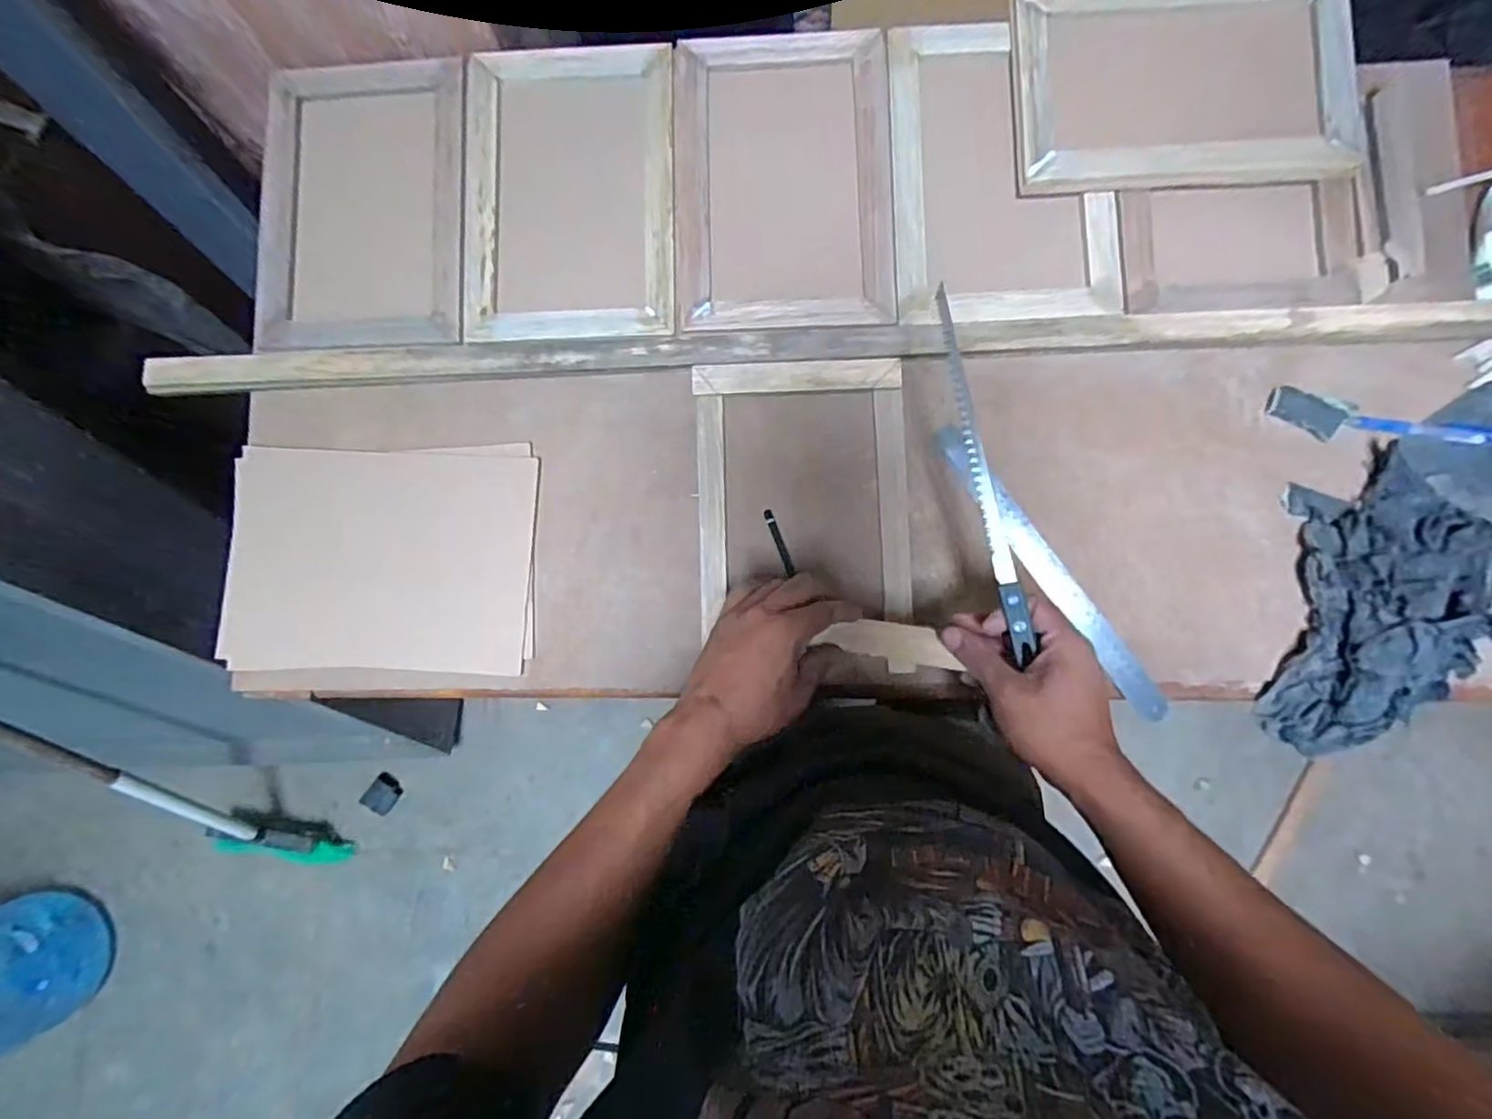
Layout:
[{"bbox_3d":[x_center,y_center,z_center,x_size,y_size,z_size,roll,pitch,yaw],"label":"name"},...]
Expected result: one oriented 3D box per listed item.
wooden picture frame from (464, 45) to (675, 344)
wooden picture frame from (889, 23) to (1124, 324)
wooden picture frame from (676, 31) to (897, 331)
[{"bbox_3d":[-0.176,-0.361,0.641,0.206,0.022,0.296,-1,89,3],"label":"wooden picture frame"},{"bbox_3d":[0.242,-0.368,0.614,0.199,0.015,0.283,-2,89,3],"label":"wooden picture frame"},{"bbox_3d":[0.036,-0.369,0.635,0.202,0.030,0.296,-1,89,3],"label":"wooden picture frame"}]

